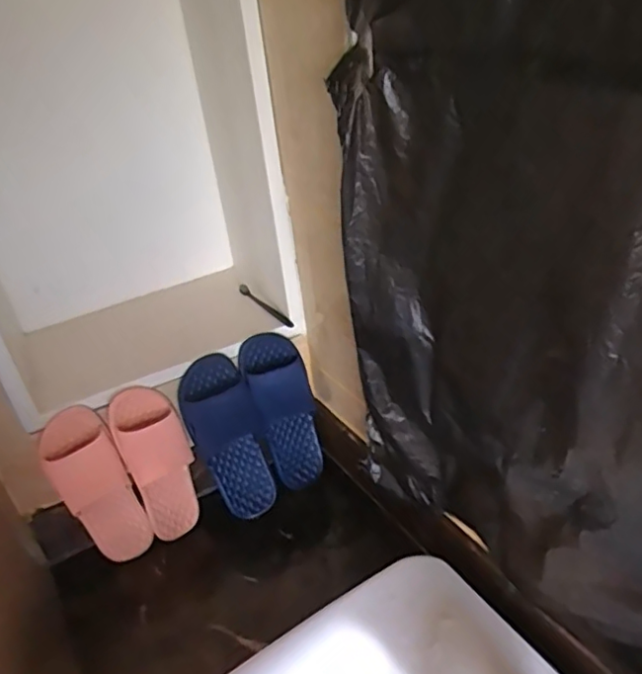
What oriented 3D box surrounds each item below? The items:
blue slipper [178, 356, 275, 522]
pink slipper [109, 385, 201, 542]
[{"bbox_3d":[-0.149,0.169,0.972,0.104,0.274,0.057,-22,15,-21],"label":"blue slipper"},{"bbox_3d":[-0.255,0.207,0.955,0.099,0.250,0.085,-20,35,-17],"label":"pink slipper"}]

